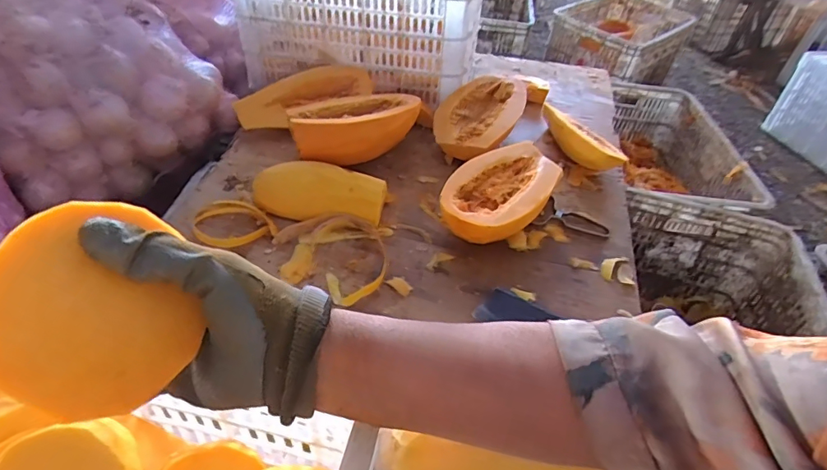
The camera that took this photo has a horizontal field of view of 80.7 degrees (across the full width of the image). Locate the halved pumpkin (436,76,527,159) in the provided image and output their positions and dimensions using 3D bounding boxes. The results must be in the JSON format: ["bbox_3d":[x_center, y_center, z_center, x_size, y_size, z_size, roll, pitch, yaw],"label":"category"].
[{"bbox_3d":[0.136,-0.243,1.014,0.166,0.097,0.250,17,45,11],"label":"halved pumpkin"}]

